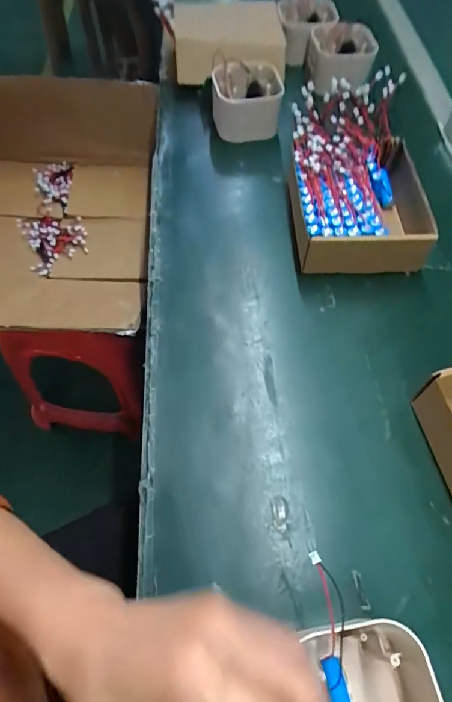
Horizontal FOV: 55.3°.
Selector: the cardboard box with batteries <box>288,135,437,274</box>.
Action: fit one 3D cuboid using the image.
[{"bbox_3d":[0.147,-0.169,0.500,0.146,0.062,0.165,2,60,1],"label":"cardboard box with batteries"}]

